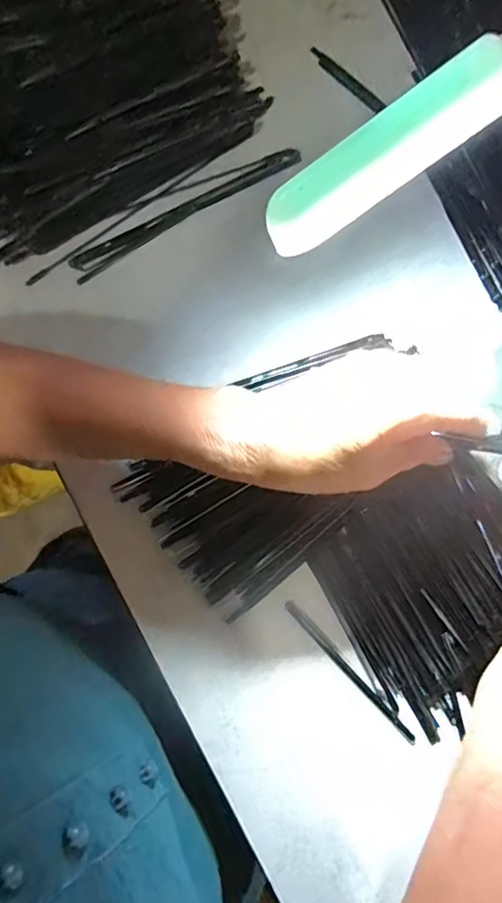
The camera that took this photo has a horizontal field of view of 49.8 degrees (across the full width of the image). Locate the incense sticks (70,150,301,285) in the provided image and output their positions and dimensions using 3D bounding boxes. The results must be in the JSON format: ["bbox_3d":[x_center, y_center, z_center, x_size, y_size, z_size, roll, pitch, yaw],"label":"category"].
[{"bbox_3d":[-0.046,-0.177,0.396,0.185,0.006,0.019,-32,76,-7],"label":"incense sticks"}]

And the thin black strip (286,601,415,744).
[{"bbox_3d":[0.055,0.123,0.308,0.007,0.004,0.095,-42,77,-9],"label":"thin black strip"}]

